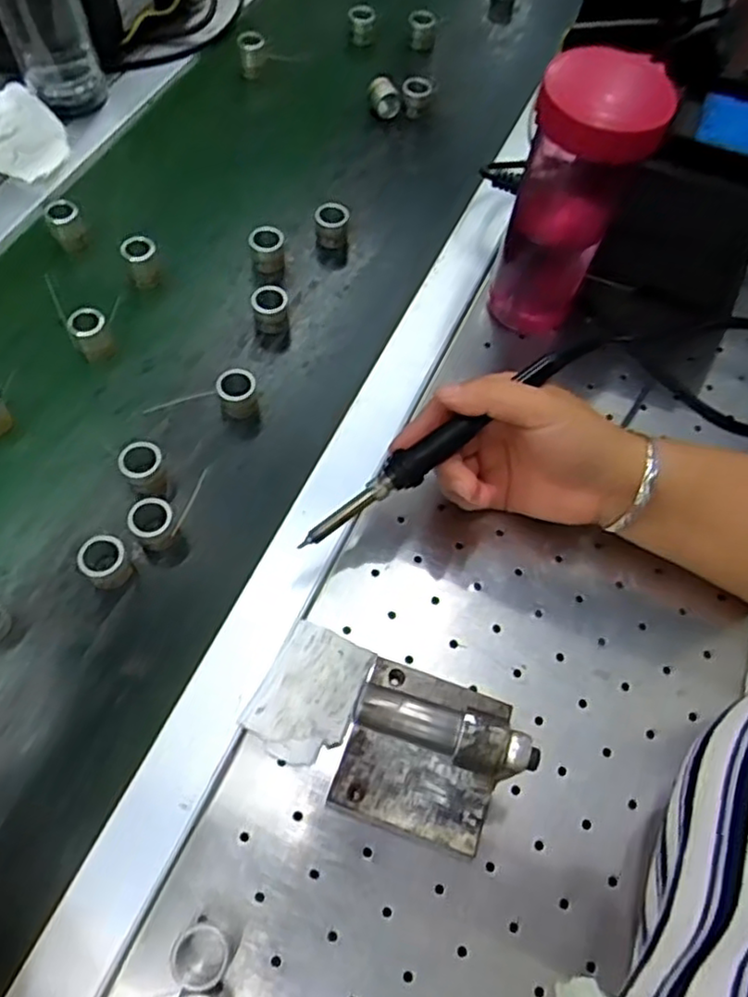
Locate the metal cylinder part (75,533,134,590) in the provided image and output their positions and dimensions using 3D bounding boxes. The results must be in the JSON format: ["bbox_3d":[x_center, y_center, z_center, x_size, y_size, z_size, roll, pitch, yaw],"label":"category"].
[{"bbox_3d":[-0.157,0.037,0.406,0.024,0.023,0.026,1,61,-2],"label":"metal cylinder part"}]

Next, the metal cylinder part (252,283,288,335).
[{"bbox_3d":[-0.075,-0.136,0.505,0.024,0.027,0.027,-4,61,-5],"label":"metal cylinder part"}]

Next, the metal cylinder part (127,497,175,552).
[{"bbox_3d":[-0.132,0.016,0.418,0.024,0.025,0.022,1,61,-2],"label":"metal cylinder part"}]

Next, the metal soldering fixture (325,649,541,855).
[{"bbox_3d":[0.028,0.113,0.330,0.076,0.101,0.076,18,62,7],"label":"metal soldering fixture"}]

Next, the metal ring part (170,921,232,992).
[{"bbox_3d":[-0.080,0.209,0.318,0.026,0.021,0.023,14,61,5],"label":"metal ring part"}]

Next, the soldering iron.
[{"bbox_3d":[0.046,-0.036,0.387,0.201,0.016,0.018,-36,68,-6],"label":"soldering iron"}]

